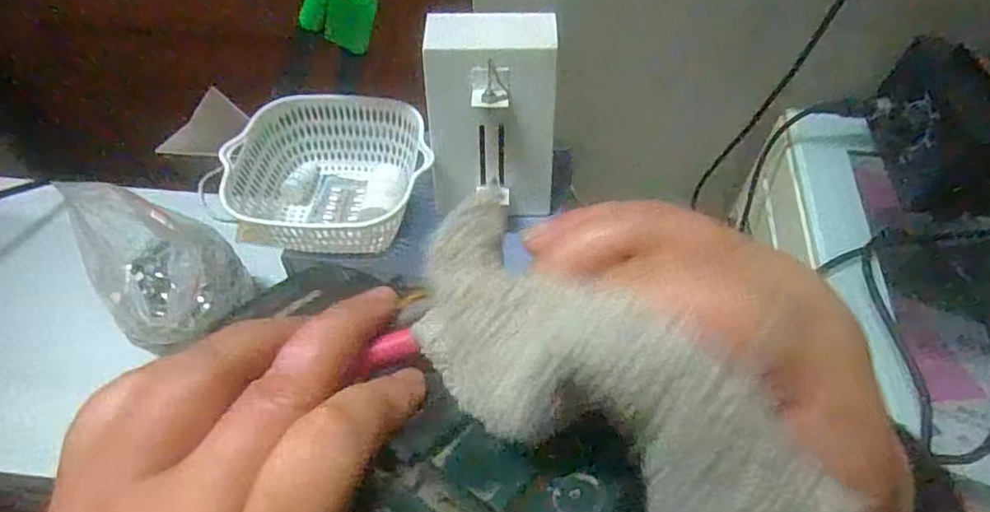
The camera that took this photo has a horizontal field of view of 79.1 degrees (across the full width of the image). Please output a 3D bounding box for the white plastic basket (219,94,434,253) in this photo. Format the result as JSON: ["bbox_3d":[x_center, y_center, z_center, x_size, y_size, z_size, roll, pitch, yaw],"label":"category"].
[{"bbox_3d":[-0.150,-0.080,0.572,0.177,0.074,0.150,0,56,1],"label":"white plastic basket"}]

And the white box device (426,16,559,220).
[{"bbox_3d":[-0.004,-0.115,0.528,0.114,0.179,0.062,1,32,4],"label":"white box device"}]

